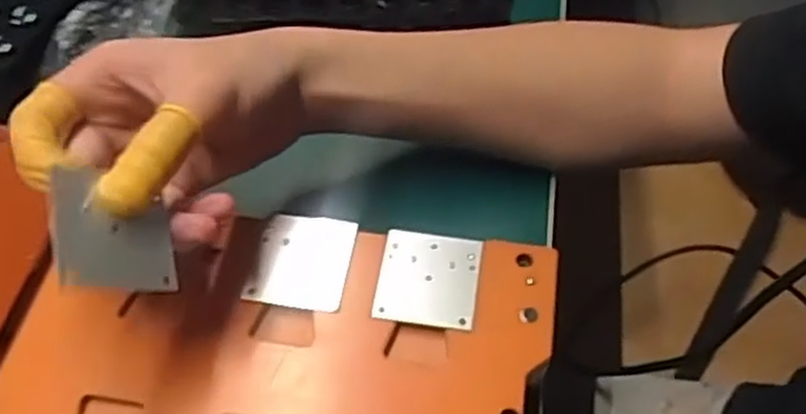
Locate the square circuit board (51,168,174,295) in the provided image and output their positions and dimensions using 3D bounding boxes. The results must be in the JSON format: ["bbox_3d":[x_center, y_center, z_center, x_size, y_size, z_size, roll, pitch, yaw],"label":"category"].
[{"bbox_3d":[-0.105,0.010,0.286,0.042,0.004,0.042,1,74,-39],"label":"square circuit board"}]

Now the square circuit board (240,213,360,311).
[{"bbox_3d":[-0.047,0.024,0.363,0.044,0.005,0.047,7,54,6],"label":"square circuit board"}]

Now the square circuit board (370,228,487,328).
[{"bbox_3d":[0.012,0.032,0.356,0.045,0.006,0.045,7,54,6],"label":"square circuit board"}]

